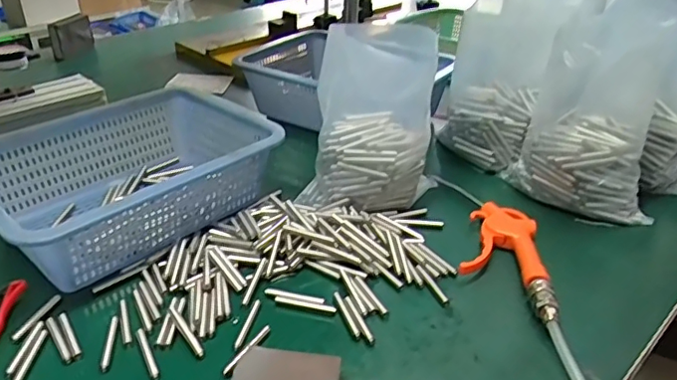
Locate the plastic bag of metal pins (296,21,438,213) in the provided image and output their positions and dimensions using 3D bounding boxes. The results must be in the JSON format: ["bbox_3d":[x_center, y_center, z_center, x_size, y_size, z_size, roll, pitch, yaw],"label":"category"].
[{"bbox_3d":[0.038,-0.082,0.657,0.141,0.183,0.140,7,31,14],"label":"plastic bag of metal pins"}]

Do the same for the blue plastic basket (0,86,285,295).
[{"bbox_3d":[-0.245,-0.013,0.641,0.236,0.096,0.303,25,39,37],"label":"blue plastic basket"}]

